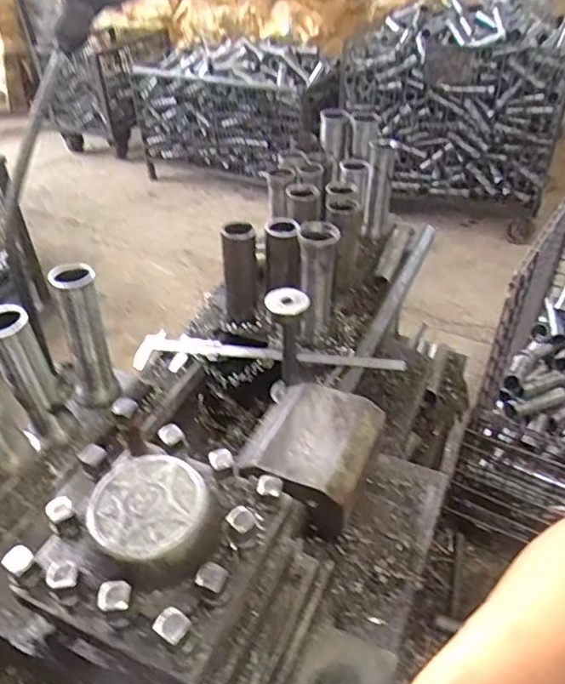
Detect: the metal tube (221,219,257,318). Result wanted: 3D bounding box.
[{"bbox_3d":[-0.067,-0.116,0.908,0.055,0.161,0.051,-2,40,0],"label":"metal tube"}]

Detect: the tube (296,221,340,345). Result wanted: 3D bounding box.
[{"bbox_3d":[0.054,-0.090,0.873,0.059,0.179,0.045,3,40,6],"label":"tube"}]

